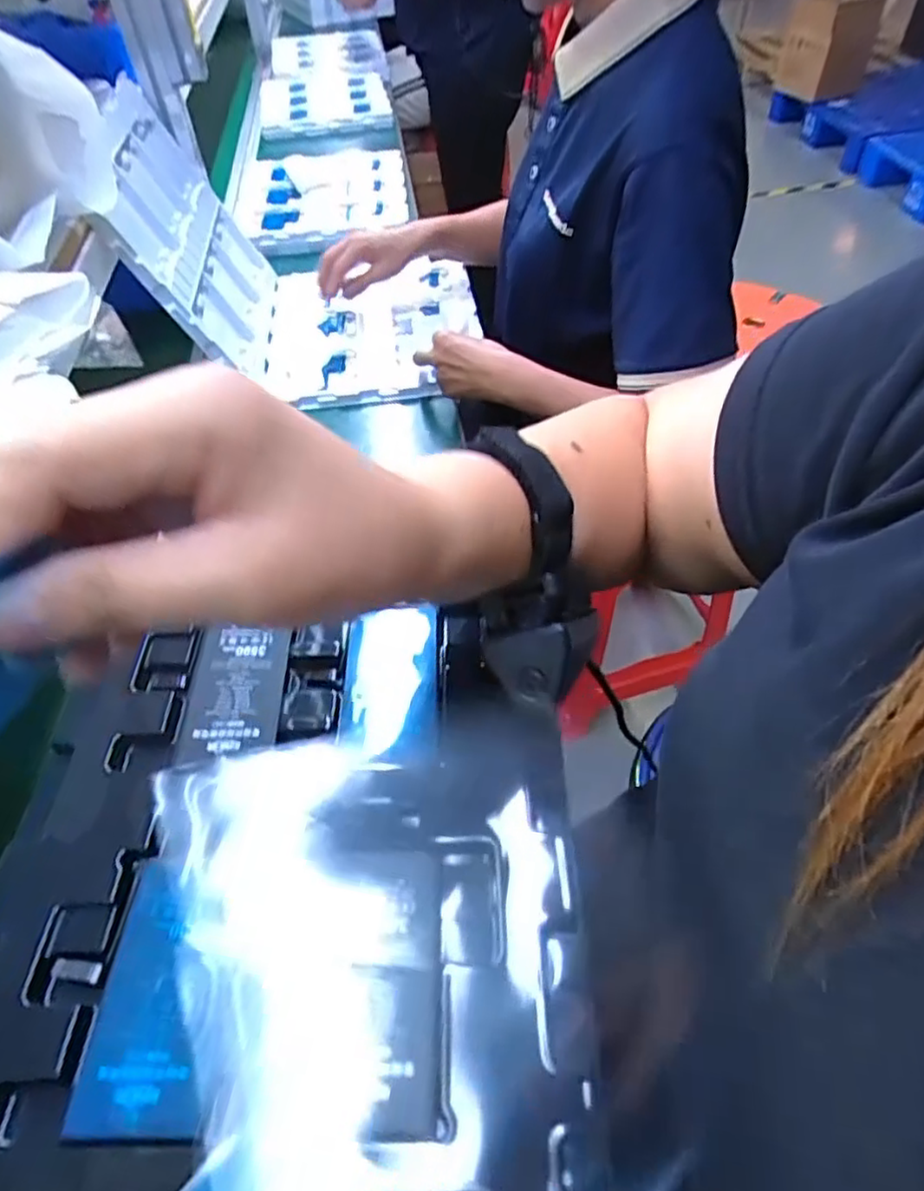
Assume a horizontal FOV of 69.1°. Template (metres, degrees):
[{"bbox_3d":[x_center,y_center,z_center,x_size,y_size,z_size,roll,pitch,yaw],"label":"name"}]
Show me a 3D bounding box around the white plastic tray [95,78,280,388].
[{"bbox_3d":[-0.324,-0.424,0.817,0.020,0.263,0.302,-21,55,17],"label":"white plastic tray"}]

